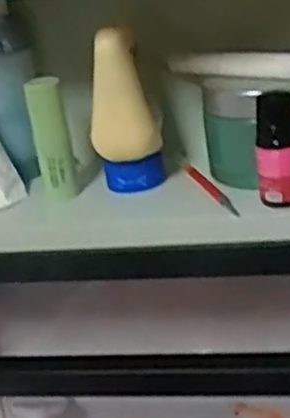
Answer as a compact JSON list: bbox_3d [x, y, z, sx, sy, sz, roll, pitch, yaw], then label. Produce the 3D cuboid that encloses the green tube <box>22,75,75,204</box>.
[{"bbox_3d":[-0.057,-0.040,0.460,0.020,0.076,0.016,-9,23,-4],"label":"green tube"}]

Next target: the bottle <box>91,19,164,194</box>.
[{"bbox_3d":[-0.012,-0.057,0.446,0.030,0.098,0.031,1,24,19],"label":"bottle"}]

